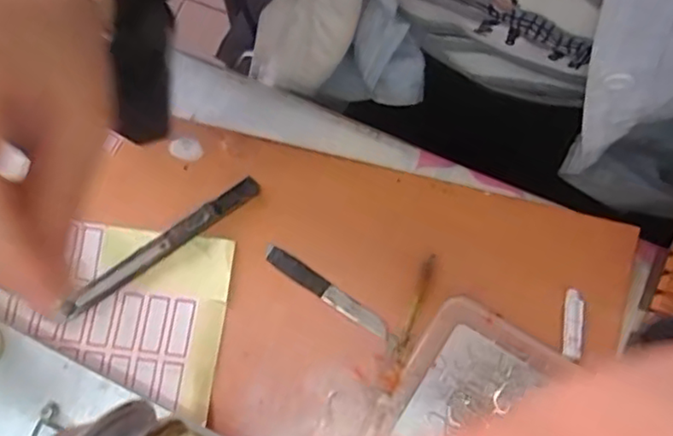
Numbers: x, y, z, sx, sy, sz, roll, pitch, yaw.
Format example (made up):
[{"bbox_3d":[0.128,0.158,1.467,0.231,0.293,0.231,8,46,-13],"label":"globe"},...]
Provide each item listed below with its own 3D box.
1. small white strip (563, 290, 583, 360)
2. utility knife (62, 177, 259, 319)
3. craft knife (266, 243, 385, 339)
[{"bbox_3d":[0.124,0.055,0.335,0.010,0.004,0.035,6,78,5],"label":"small white strip"},{"bbox_3d":[-0.096,0.015,0.356,0.121,0.008,0.011,-36,78,-4],"label":"utility knife"},{"bbox_3d":[-0.006,0.039,0.351,0.078,0.004,0.011,32,82,10],"label":"craft knife"}]

